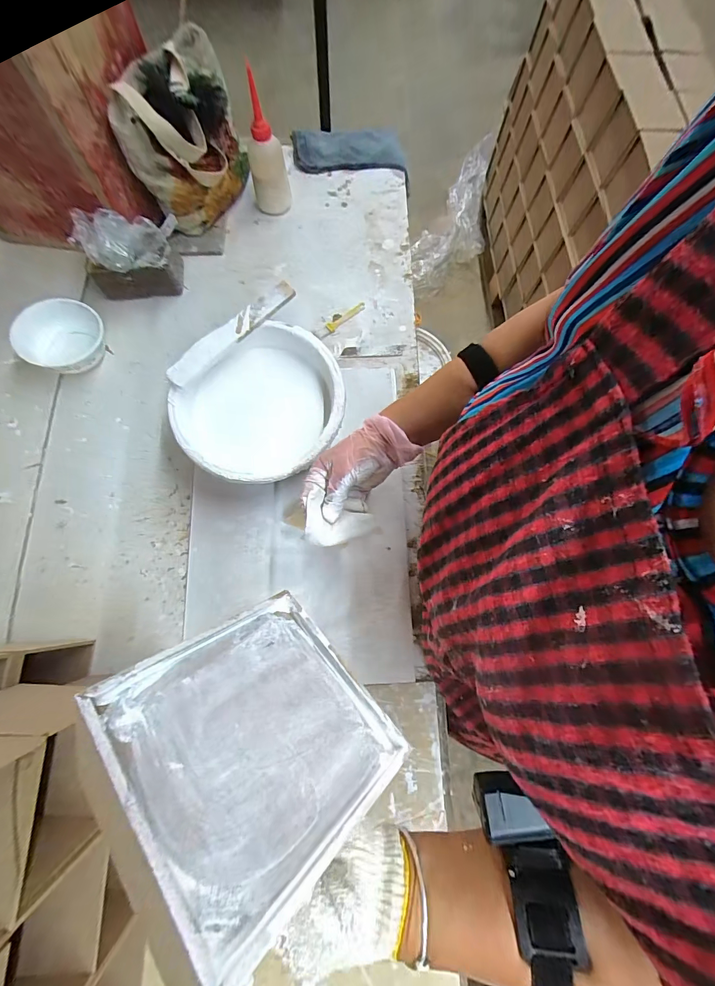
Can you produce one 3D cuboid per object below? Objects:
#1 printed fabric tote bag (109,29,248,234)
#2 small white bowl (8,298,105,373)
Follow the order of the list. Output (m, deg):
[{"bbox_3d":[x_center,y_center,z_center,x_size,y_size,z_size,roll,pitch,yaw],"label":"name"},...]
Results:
[{"bbox_3d":[-0.268,-0.555,0.582,0.153,0.163,0.183,-10,78,-4],"label":"printed fabric tote bag"},{"bbox_3d":[-0.428,-0.226,0.543,0.103,0.059,0.109,0,77,-1],"label":"small white bowl"}]

